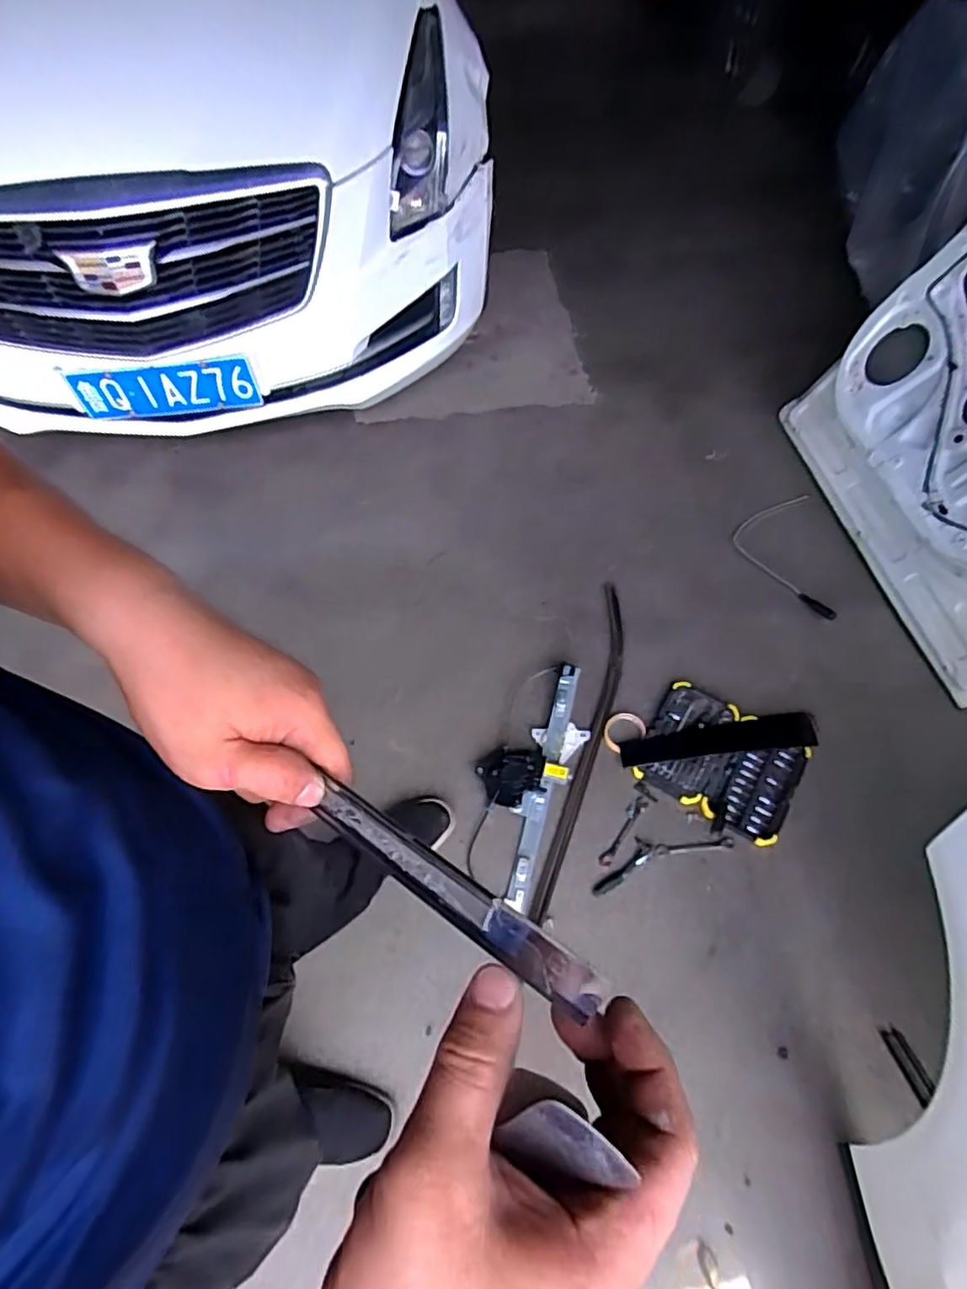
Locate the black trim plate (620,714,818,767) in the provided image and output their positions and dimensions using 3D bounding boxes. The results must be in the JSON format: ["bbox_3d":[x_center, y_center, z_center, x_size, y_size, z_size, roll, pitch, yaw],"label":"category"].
[{"bbox_3d":[0.511,0.208,1.374,0.416,0.012,0.074,-6,60,-2],"label":"black trim plate"}]

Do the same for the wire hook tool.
[{"bbox_3d":[0.777,-0.235,1.652,0.228,0.040,0.404,0,60,1],"label":"wire hook tool"}]

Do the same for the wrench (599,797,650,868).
[{"bbox_3d":[0.289,0.385,1.309,0.030,0.008,0.167,33,66,19],"label":"wrench"}]

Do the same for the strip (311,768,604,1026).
[{"bbox_3d":[-0.019,0.107,0.278,0.156,0.005,0.023,25,92,30],"label":"strip"}]

